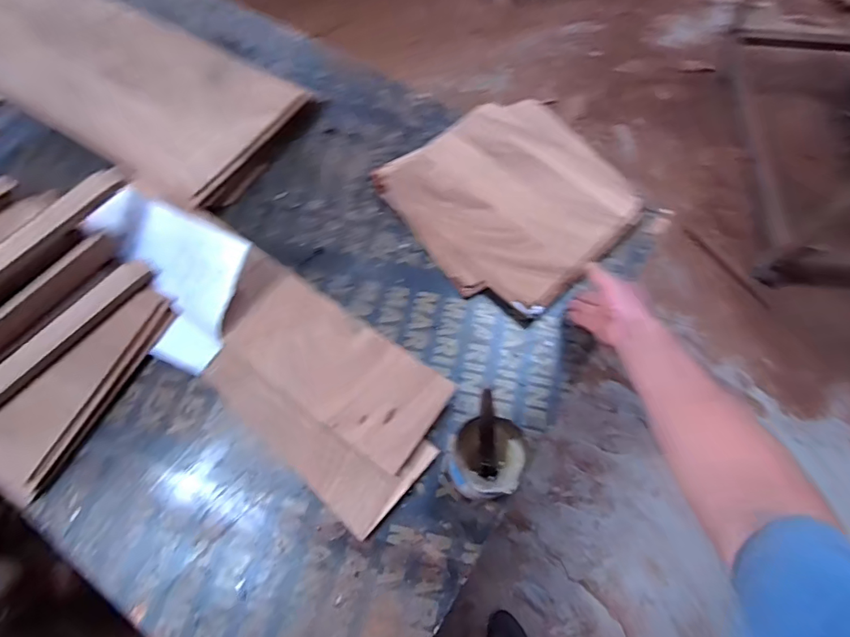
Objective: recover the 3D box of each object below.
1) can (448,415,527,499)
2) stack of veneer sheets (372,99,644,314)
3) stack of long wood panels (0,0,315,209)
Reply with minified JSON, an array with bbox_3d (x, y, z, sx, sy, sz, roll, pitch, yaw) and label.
[{"bbox_3d":[0.074,0.168,0.542,0.082,0.105,0.084,0,65,1],"label":"can"},{"bbox_3d":[0.144,-0.204,0.747,0.335,0.032,0.350,-34,72,-12],"label":"stack of veneer sheets"},{"bbox_3d":[-0.637,-0.483,0.878,0.845,0.051,0.306,28,68,14],"label":"stack of long wood panels"}]

